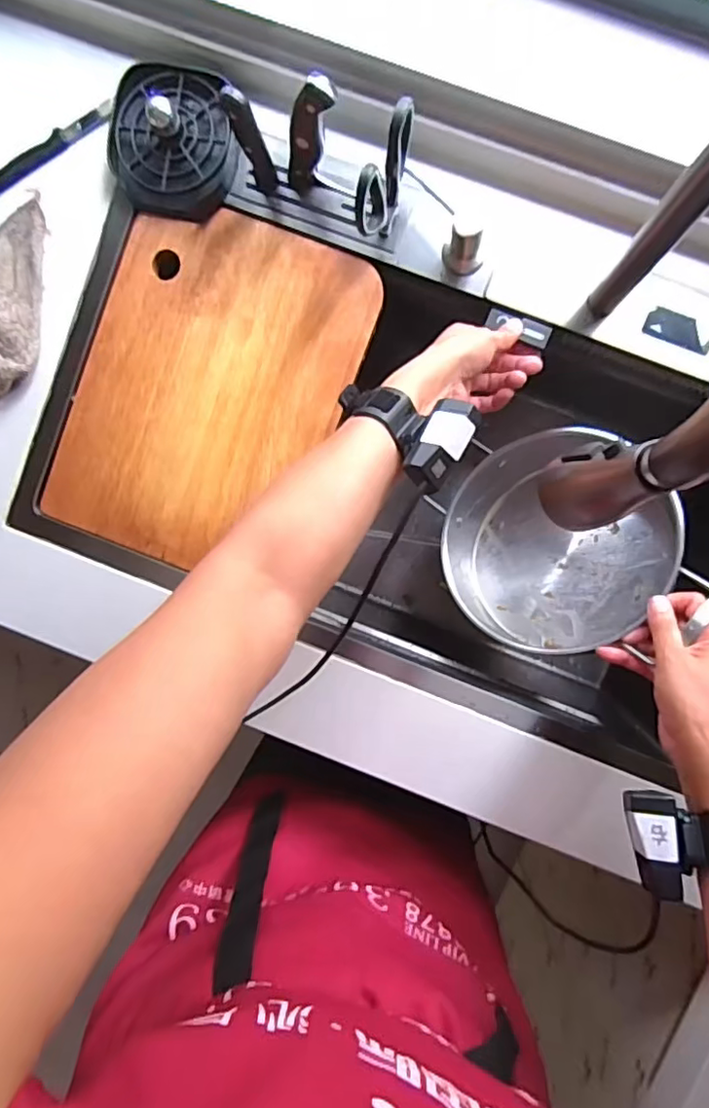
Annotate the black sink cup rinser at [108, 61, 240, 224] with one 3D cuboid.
[{"bbox_3d":[-0.172,-0.393,0.550,0.118,0.059,0.124,0,94,4],"label":"black sink cup rinser"}]

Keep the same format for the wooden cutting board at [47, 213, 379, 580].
[{"bbox_3d":[-0.148,-0.160,0.590,0.255,0.015,0.342,23,93,2],"label":"wooden cutting board"}]

